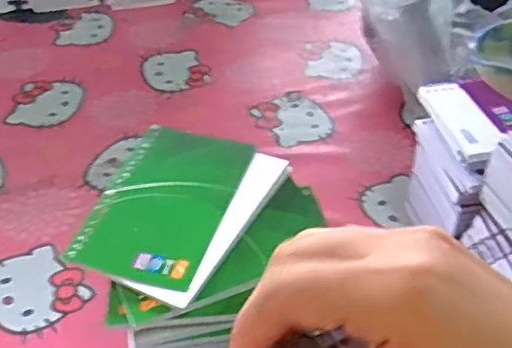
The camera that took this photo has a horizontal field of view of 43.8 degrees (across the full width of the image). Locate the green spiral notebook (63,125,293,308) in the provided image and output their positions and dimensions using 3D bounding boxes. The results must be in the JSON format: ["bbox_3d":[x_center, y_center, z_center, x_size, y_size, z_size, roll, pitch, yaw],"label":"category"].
[{"bbox_3d":[-0.049,0.018,0.403,0.100,0.007,0.133,18,46,18],"label":"green spiral notebook"}]

